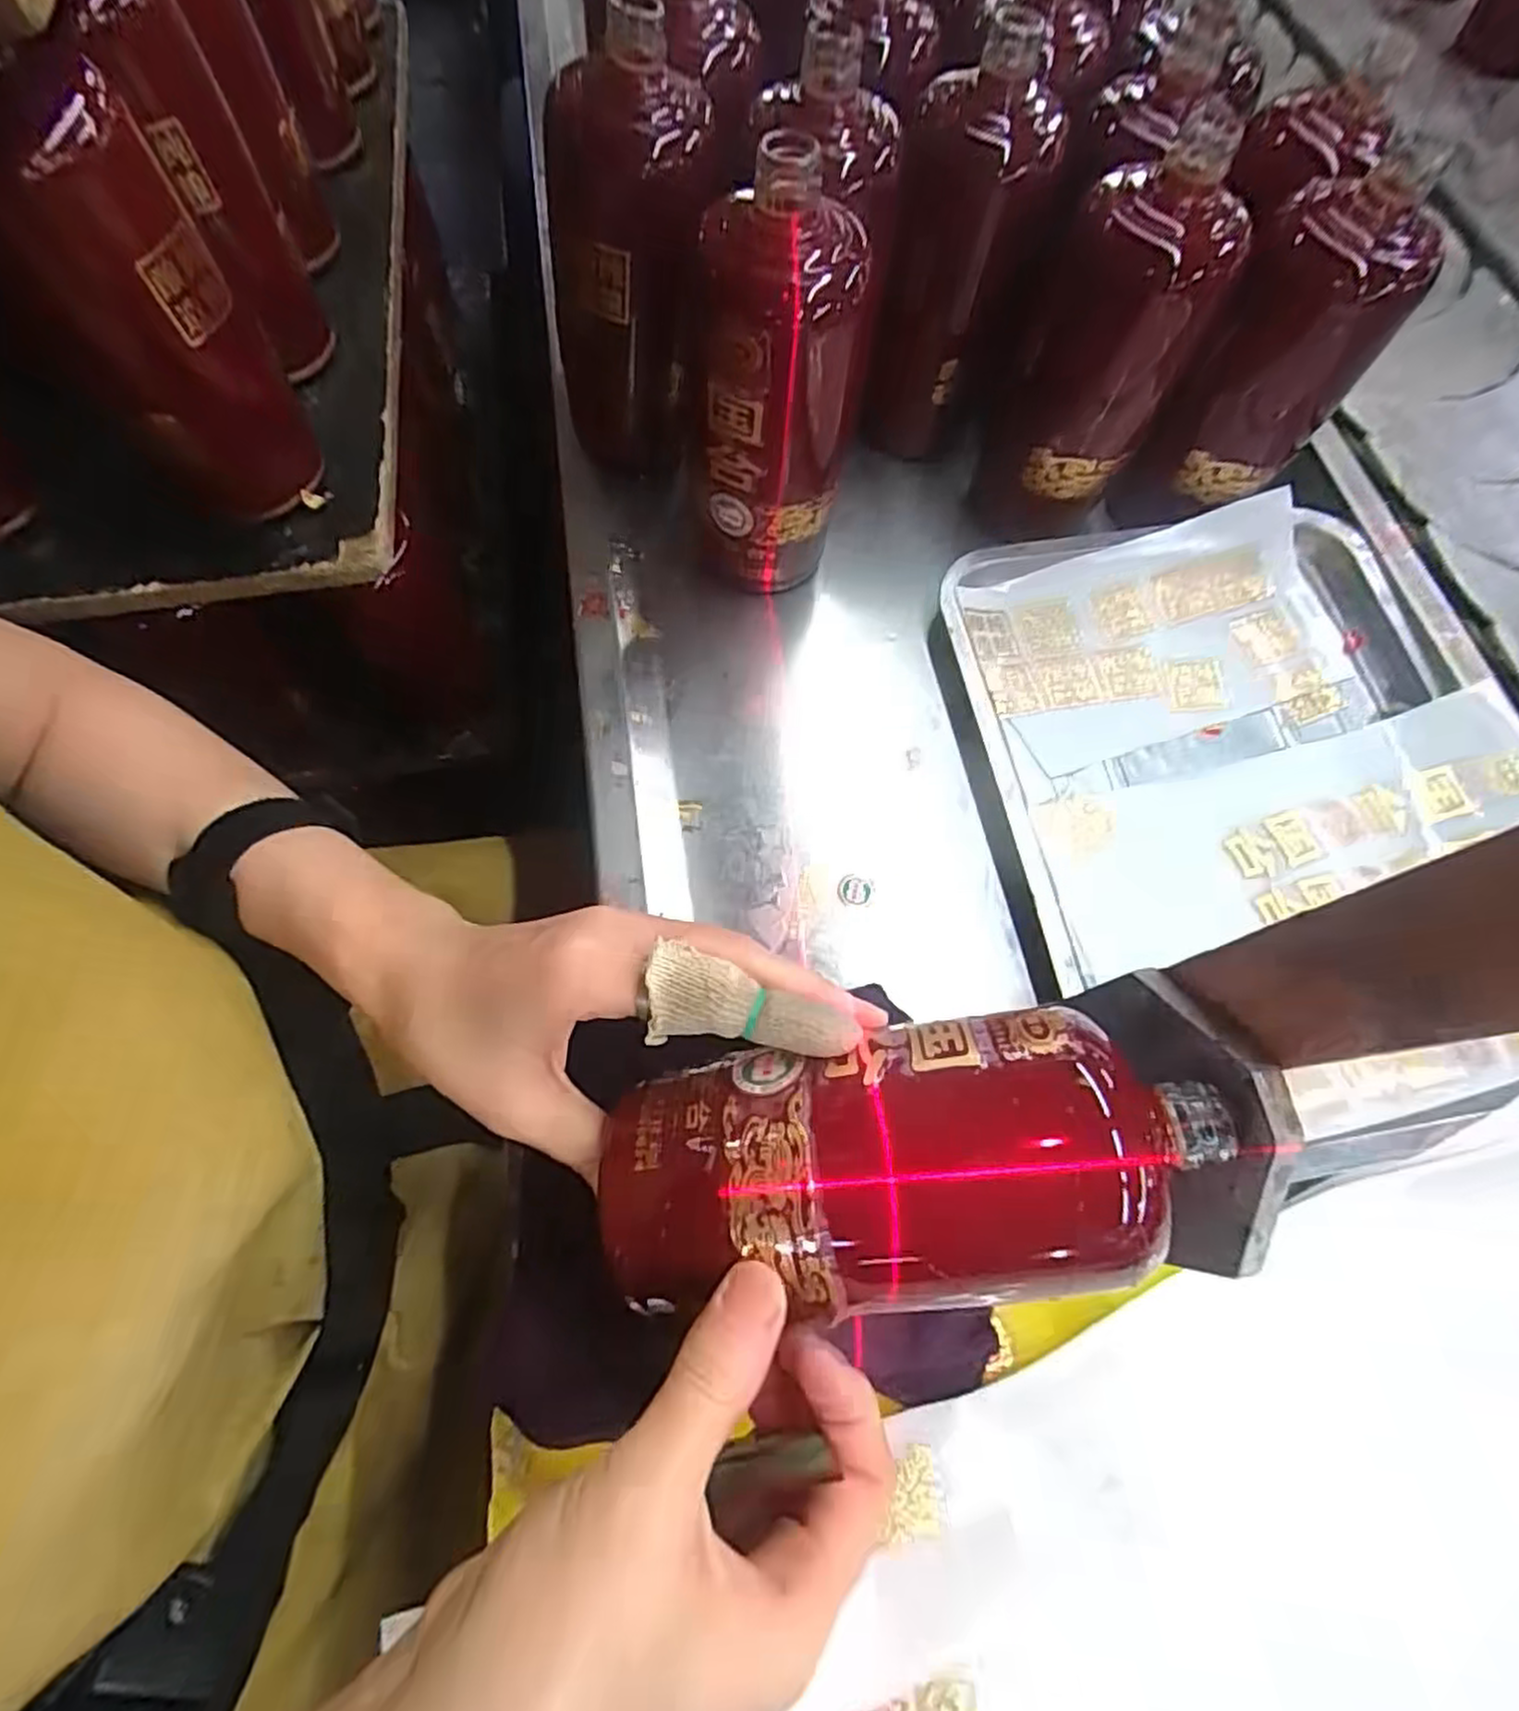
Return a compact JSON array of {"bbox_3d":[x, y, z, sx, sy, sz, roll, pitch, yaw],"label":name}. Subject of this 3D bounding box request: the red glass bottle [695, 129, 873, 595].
[{"bbox_3d":[0.004,-0.211,0.355,0.076,0.179,0.065,6,67,1],"label":"red glass bottle"}]

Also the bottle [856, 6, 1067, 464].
[{"bbox_3d":[0.105,-0.316,0.405,0.075,0.167,0.083,15,68,4],"label":"bottle"}]

